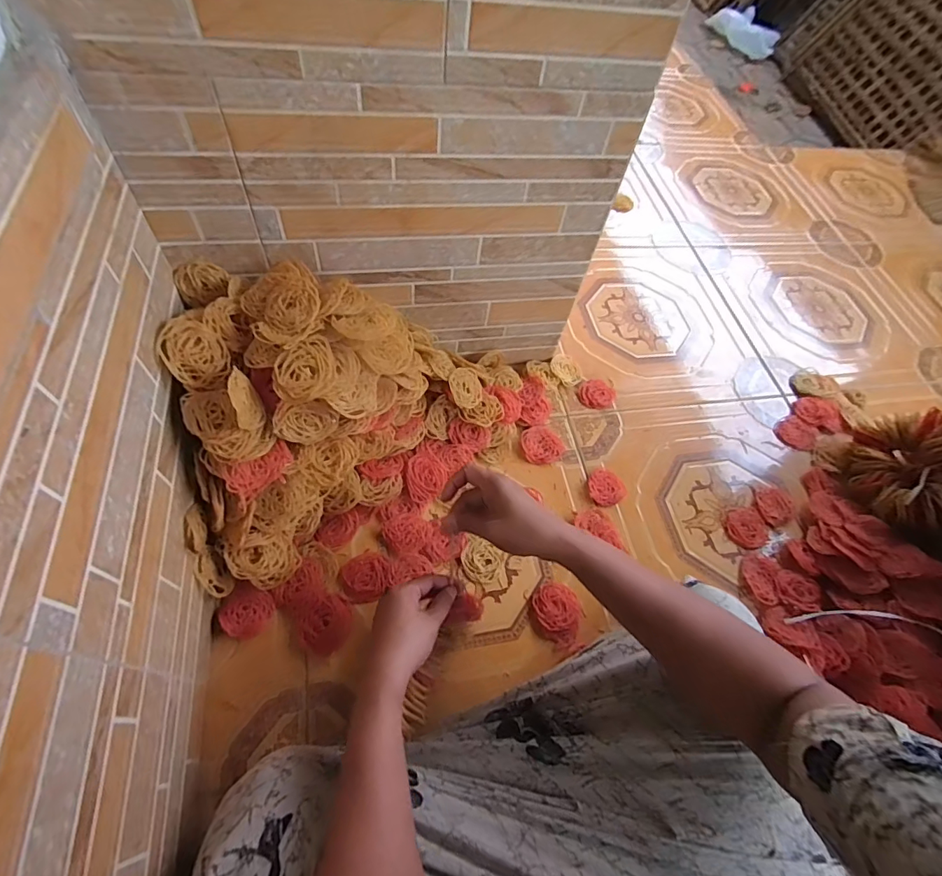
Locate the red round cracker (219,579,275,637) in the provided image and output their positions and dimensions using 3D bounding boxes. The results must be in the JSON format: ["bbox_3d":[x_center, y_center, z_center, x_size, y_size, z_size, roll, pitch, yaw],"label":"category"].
[{"bbox_3d":[-0.255,0.195,0.543,0.060,0.011,0.054,40,63,16],"label":"red round cracker"}]

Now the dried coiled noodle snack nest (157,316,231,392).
[{"bbox_3d":[-0.283,-0.086,0.491,0.057,0.036,0.072,-45,108,-13],"label":"dried coiled noodle snack nest"}]

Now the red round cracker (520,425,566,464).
[{"bbox_3d":[0.108,0.009,0.714,0.063,0.010,0.058,3,59,-6],"label":"red round cracker"}]

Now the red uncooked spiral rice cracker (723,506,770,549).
[{"bbox_3d":[0.393,0.127,0.681,0.061,0.007,0.059,-4,60,-10],"label":"red uncooked spiral rice cracker"}]

